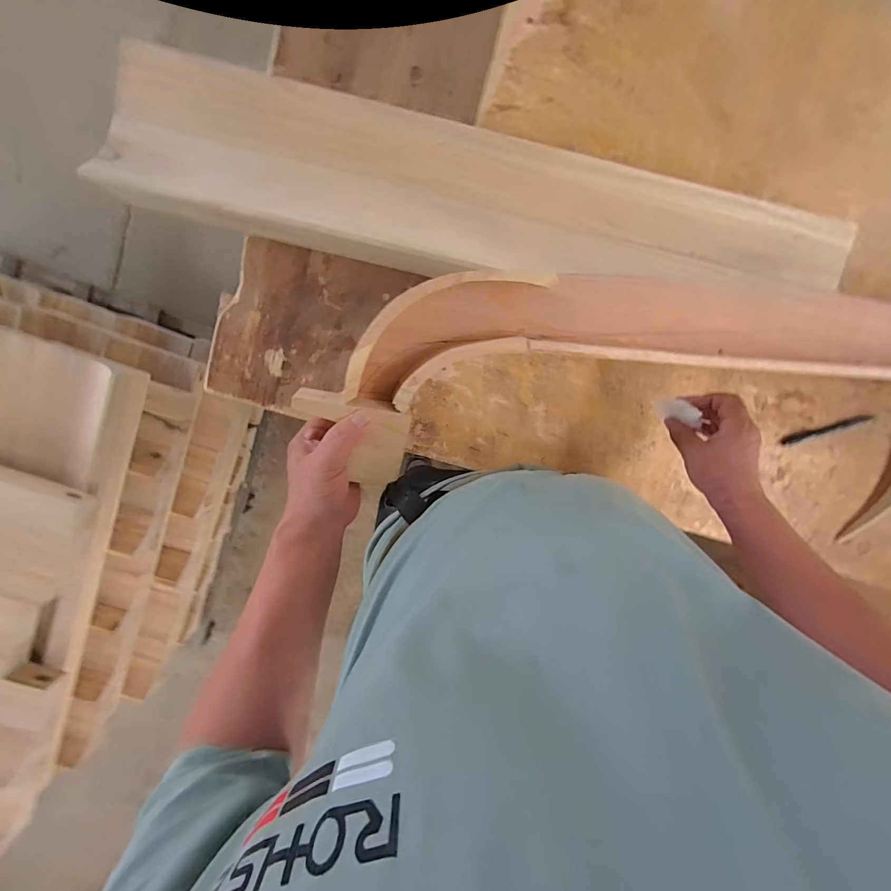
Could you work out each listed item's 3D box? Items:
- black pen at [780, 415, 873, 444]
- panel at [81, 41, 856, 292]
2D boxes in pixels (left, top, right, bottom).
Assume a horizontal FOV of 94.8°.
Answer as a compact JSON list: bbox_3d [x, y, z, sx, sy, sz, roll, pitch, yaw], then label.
[{"bbox_3d":[0.559,-0.024,0.600,0.130,0.011,0.014,-17,98,-1],"label":"black pen"},{"bbox_3d":[0.058,-0.292,0.508,0.903,0.073,0.213,8,97,-5],"label":"panel"}]

